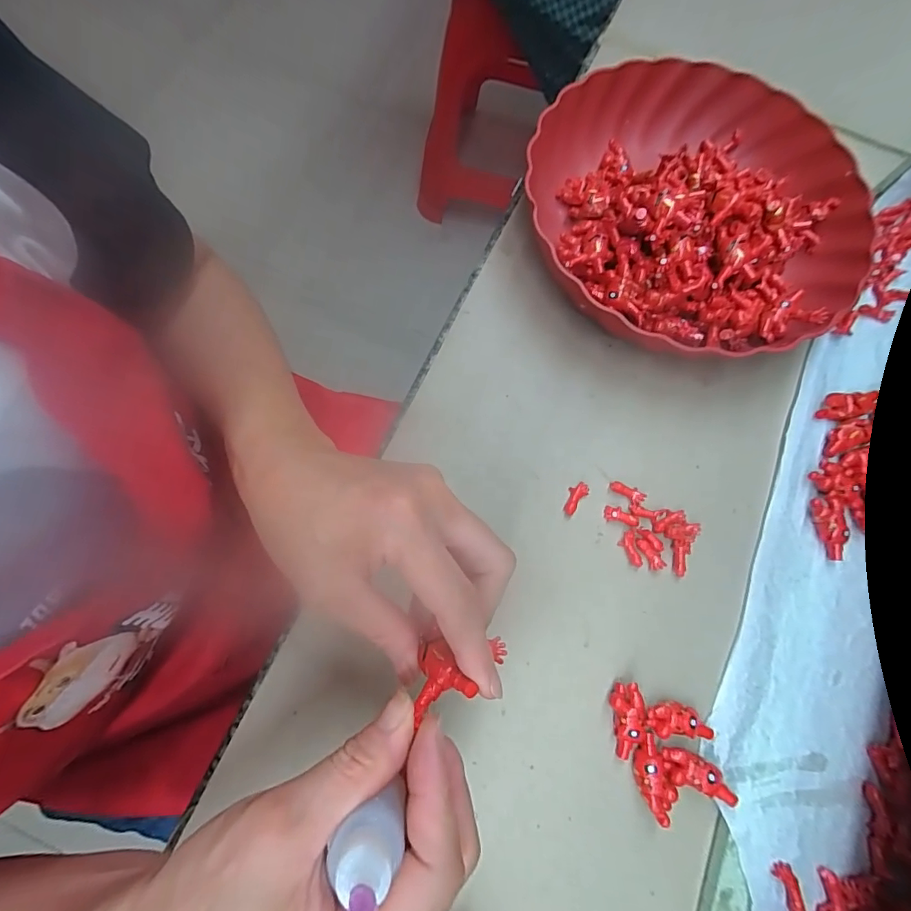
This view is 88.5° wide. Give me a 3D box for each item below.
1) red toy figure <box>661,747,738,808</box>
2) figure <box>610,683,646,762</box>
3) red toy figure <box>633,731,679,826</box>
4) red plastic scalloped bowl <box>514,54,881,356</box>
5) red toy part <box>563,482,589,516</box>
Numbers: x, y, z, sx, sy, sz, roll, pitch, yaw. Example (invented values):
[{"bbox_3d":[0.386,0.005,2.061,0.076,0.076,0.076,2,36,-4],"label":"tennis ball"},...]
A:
[{"bbox_3d":[0.138,0.180,0.263,0.041,0.008,0.017,18,74,3],"label":"red toy figure"},{"bbox_3d":[0.100,0.154,0.270,0.016,0.014,0.040,-4,74,-3],"label":"figure"},{"bbox_3d":[0.111,0.181,0.262,0.018,0.009,0.041,-16,75,-7],"label":"red toy figure"},{"bbox_3d":[0.174,-0.182,0.346,0.239,0.061,0.222,1,74,-2],"label":"red plastic scalloped bowl"},{"bbox_3d":[0.079,0.028,0.310,0.011,0.004,0.023,38,76,8],"label":"red toy part"}]

